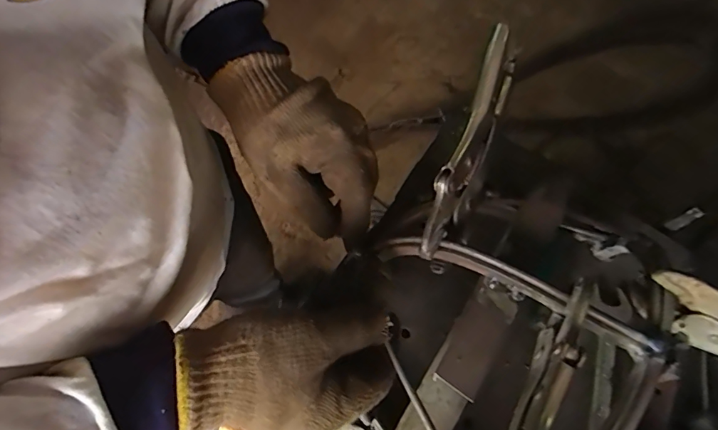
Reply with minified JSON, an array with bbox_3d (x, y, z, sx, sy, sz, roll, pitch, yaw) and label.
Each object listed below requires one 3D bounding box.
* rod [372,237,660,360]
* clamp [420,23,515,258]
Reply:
[{"bbox_3d":[0.086,0.043,0.293,0.191,0.050,0.012,21,65,31],"label":"rod"},{"bbox_3d":[0.078,-0.048,0.309,0.025,0.036,0.163,21,82,11],"label":"clamp"}]

